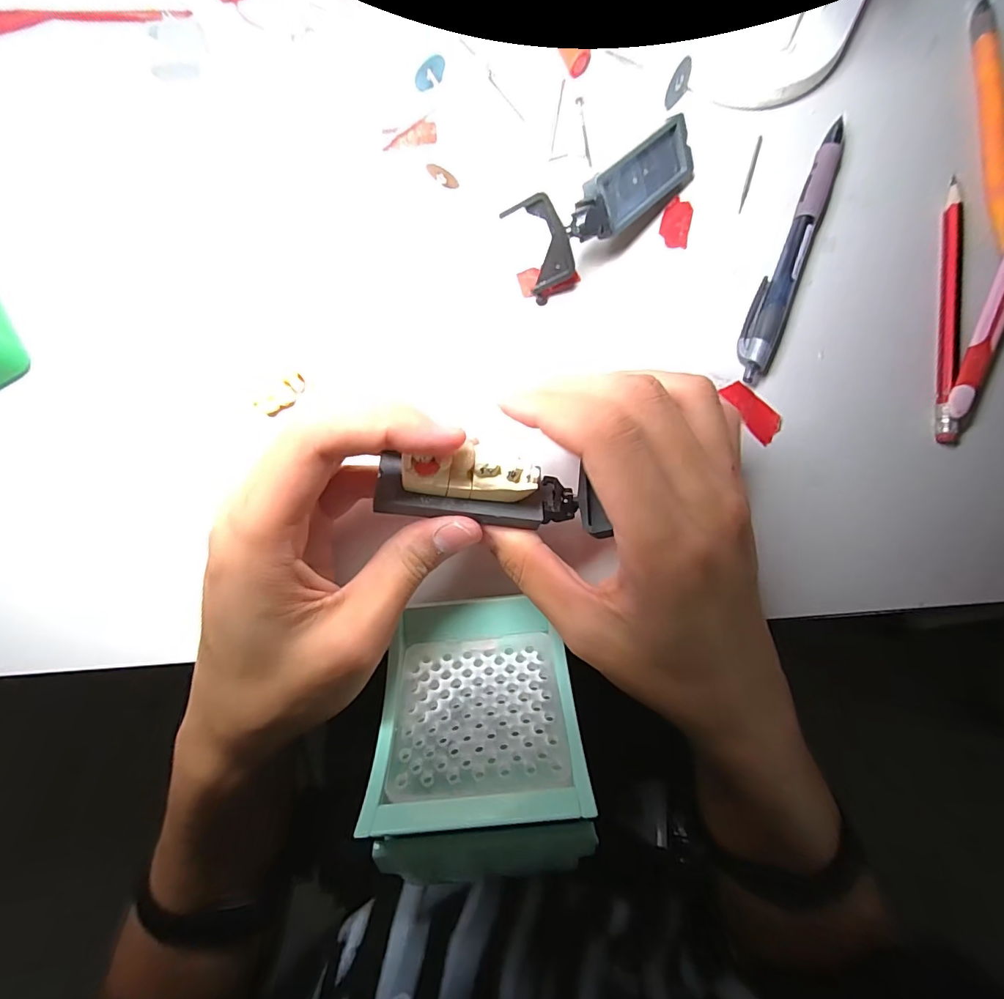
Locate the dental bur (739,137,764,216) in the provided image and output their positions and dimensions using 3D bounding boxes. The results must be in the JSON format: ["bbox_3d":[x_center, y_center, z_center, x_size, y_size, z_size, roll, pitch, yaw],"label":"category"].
[{"bbox_3d":[0.127,-0.166,0.233,0.004,0.004,0.044,19,85,2],"label":"dental bur"}]

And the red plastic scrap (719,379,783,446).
[{"bbox_3d":[0.121,-0.042,0.221,0.013,0.004,0.032,-39,86,-3],"label":"red plastic scrap"}]

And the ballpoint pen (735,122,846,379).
[{"bbox_3d":[0.140,-0.122,0.225,0.016,0.010,0.137,21,85,2],"label":"ballpoint pen"}]

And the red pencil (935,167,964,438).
[{"bbox_3d":[0.215,-0.092,0.220,0.011,0.007,0.130,6,85,1],"label":"red pencil"}]

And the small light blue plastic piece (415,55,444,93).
[{"bbox_3d":[-0.036,-0.215,0.234,0.017,0.013,0.004,-33,85,-2],"label":"small light blue plastic piece"}]

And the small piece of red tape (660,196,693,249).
[{"bbox_3d":[0.088,-0.140,0.231,0.014,0.004,0.026,11,85,2],"label":"small piece of red tape"}]

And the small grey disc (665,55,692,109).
[{"bbox_3d":[0.088,-0.207,0.230,0.004,0.018,0.018,42,104,19],"label":"small grey disc"}]

